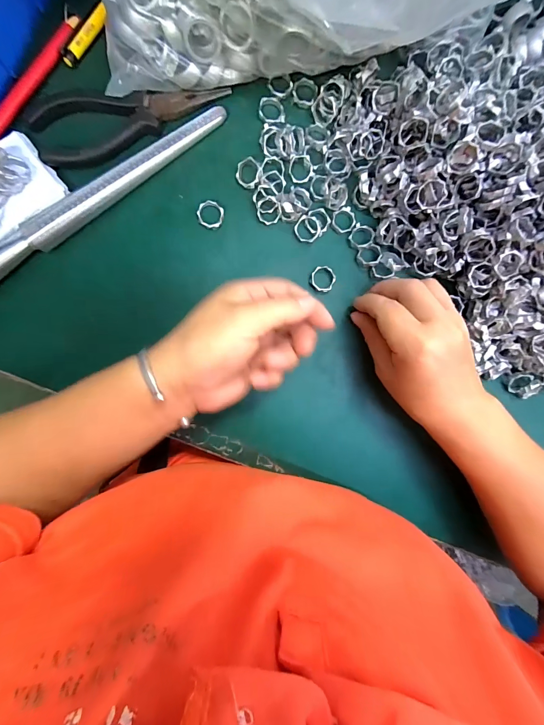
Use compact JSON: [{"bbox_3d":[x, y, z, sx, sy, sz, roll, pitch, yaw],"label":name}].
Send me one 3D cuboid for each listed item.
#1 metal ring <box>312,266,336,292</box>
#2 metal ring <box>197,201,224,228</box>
[{"bbox_3d":[0.045,-0.073,0.272,0.020,0.004,0.022,0,92,-5],"label":"metal ring"},{"bbox_3d":[-0.051,-0.123,0.260,0.021,0.004,0.020,0,92,-5],"label":"metal ring"}]

